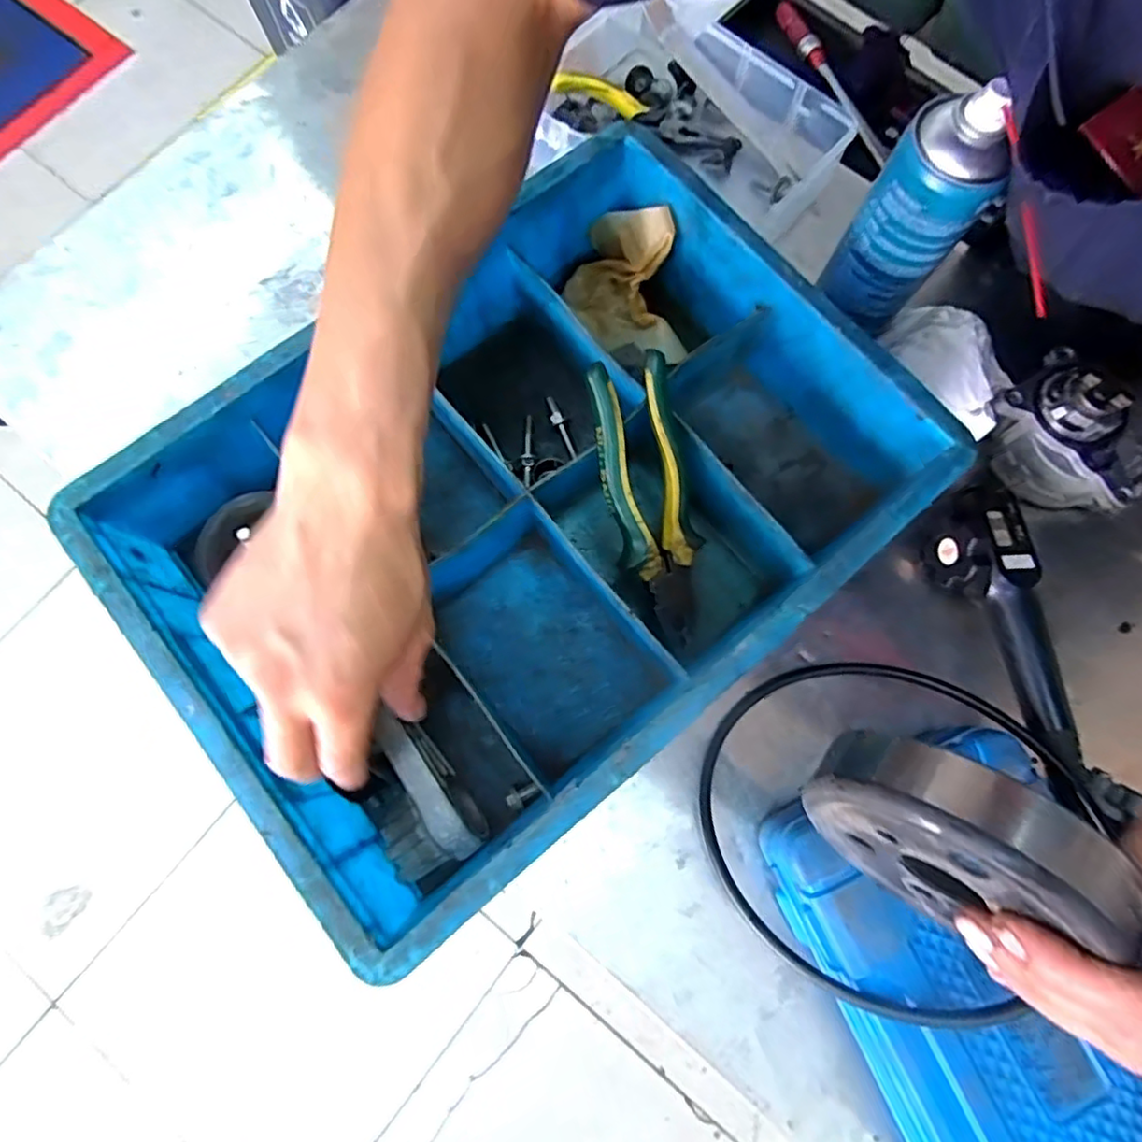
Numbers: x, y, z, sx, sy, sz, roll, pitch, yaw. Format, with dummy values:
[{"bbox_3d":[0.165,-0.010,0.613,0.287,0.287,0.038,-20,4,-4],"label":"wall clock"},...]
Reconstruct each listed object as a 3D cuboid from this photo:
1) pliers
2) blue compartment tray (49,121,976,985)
[{"bbox_3d":[0.050,-0.041,0.385,0.051,0.022,0.172,-15,102,-2],"label":"pliers"},{"bbox_3d":[-0.025,-0.040,0.394,0.421,0.112,0.305,-39,79,-7],"label":"blue compartment tray"}]

